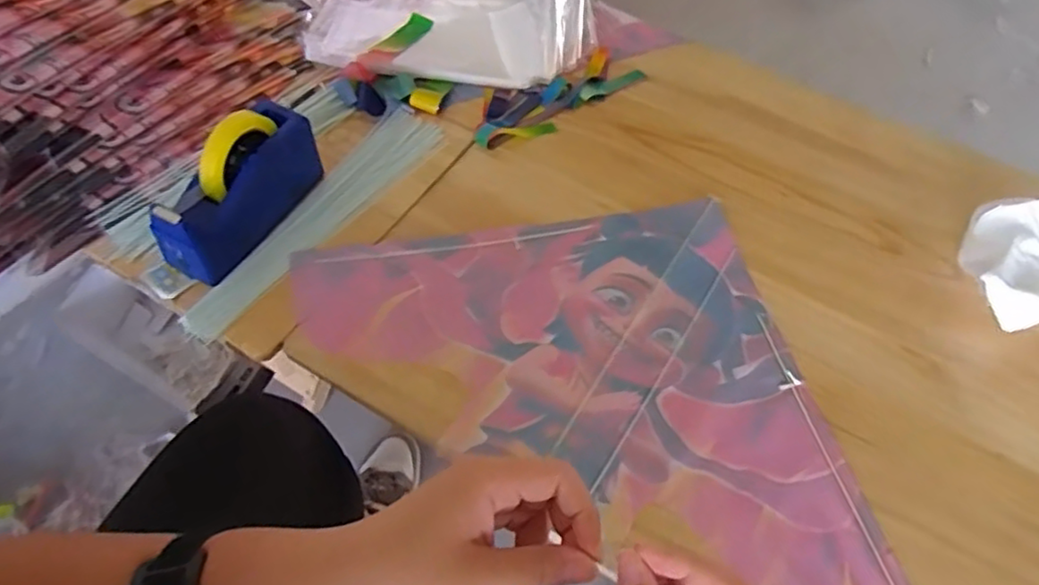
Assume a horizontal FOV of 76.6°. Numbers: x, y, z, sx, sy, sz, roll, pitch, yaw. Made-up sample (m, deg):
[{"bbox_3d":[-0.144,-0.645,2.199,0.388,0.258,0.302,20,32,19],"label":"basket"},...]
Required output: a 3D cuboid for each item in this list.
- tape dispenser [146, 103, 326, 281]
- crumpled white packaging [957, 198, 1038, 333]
[{"bbox_3d":[-0.317,-0.121,0.751,0.062,0.135,0.208,26,59,13],"label":"tape dispenser"},{"bbox_3d":[0.617,-0.038,0.791,0.195,0.076,0.162,-33,64,-22],"label":"crumpled white packaging"}]

